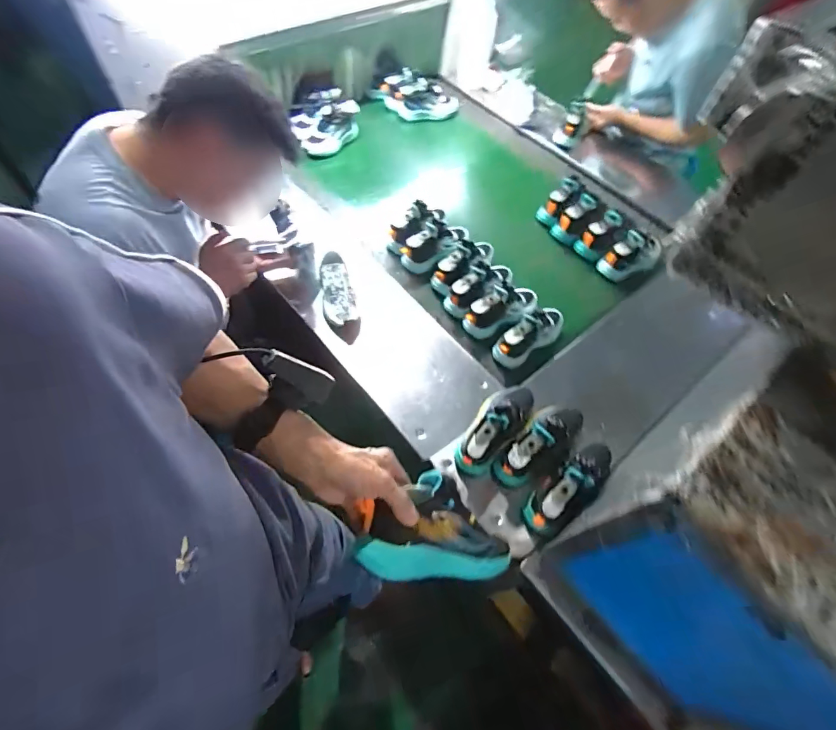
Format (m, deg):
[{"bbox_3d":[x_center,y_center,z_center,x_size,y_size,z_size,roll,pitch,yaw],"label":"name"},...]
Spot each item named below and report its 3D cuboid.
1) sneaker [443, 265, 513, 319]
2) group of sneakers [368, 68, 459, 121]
[{"bbox_3d":[0.159,-0.201,1.037,0.078,0.103,0.215,41,63,19],"label":"sneaker"},{"bbox_3d":[-0.021,-0.924,1.470,0.312,0.114,0.140,13,58,3],"label":"group of sneakers"}]

